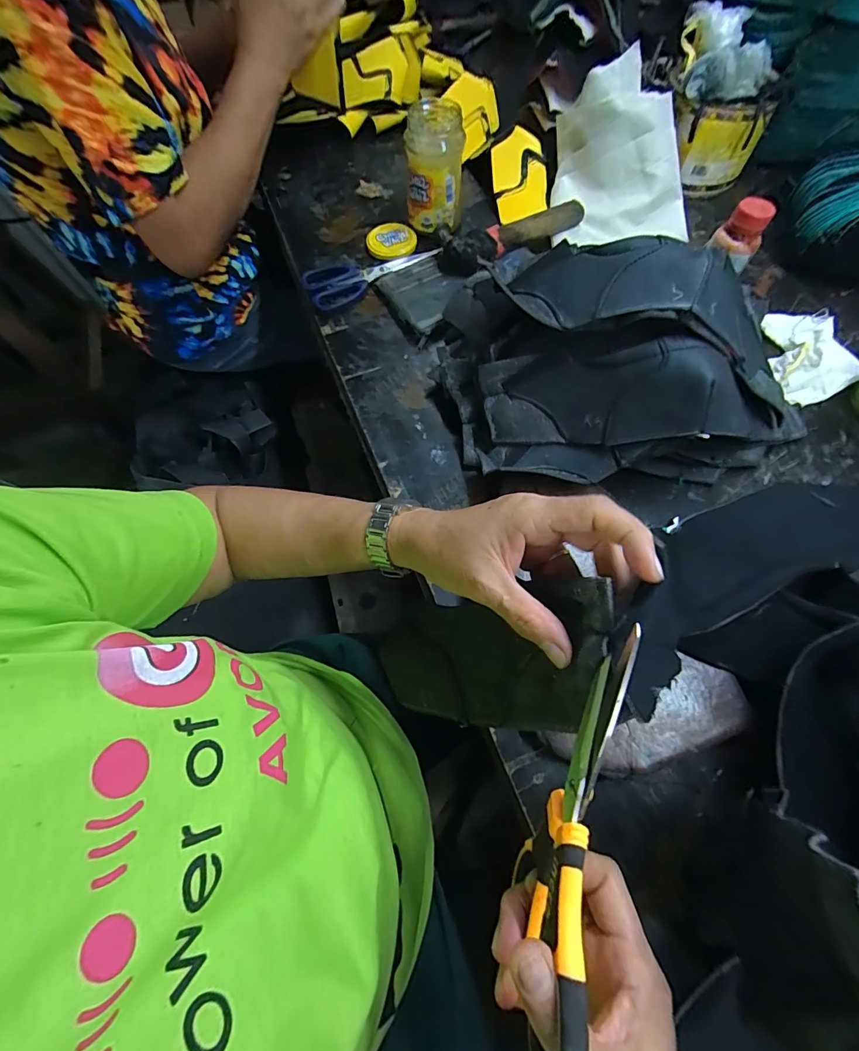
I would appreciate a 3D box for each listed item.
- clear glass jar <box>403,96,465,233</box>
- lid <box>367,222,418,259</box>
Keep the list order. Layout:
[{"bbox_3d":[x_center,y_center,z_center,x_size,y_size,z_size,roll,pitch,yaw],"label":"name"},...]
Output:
[{"bbox_3d":[0.006,-0.479,0.567,0.074,0.127,0.069,-1,65,2],"label":"clear glass jar"},{"bbox_3d":[-0.055,-0.421,0.611,0.069,0.012,0.068,-1,65,2],"label":"lid"}]

